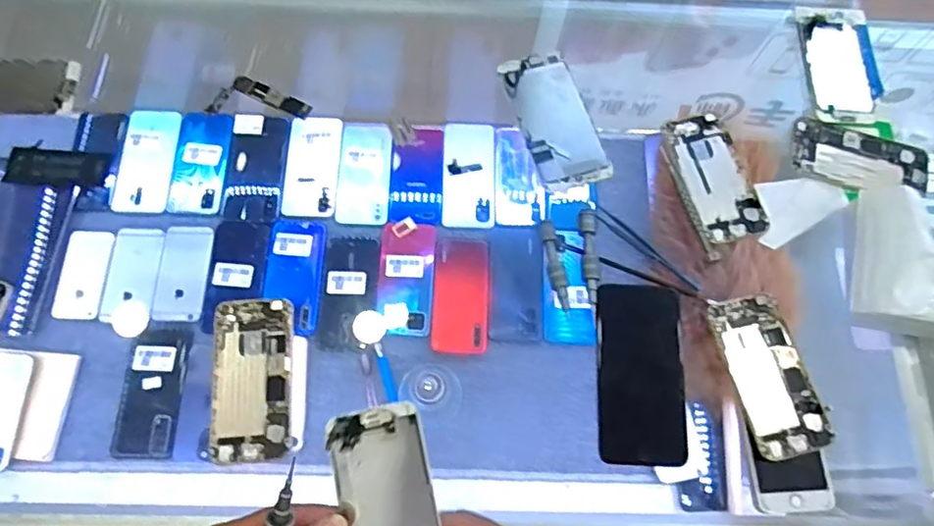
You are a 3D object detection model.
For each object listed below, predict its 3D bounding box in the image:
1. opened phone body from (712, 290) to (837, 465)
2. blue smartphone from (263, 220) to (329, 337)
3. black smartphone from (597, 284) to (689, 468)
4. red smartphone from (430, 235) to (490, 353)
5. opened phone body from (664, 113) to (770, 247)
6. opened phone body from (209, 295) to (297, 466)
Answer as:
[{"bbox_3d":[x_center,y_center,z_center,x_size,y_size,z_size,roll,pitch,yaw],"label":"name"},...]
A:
[{"bbox_3d":[0.261,0.095,0.527,0.064,0.015,0.137,-12,72,-6],"label":"opened phone body"},{"bbox_3d":[-0.235,0.016,0.832,0.079,0.011,0.158,4,71,-1],"label":"blue smartphone"},{"bbox_3d":[0.153,0.096,0.533,0.074,0.009,0.152,4,77,-1],"label":"black smartphone"},{"bbox_3d":[-0.005,0.042,0.833,0.074,0.004,0.160,4,71,-1],"label":"red smartphone"},{"bbox_3d":[0.241,-0.085,0.600,0.068,0.008,0.134,-13,72,-7],"label":"opened phone body"},{"bbox_3d":[-0.184,0.098,0.521,0.068,0.011,0.137,-5,71,-4],"label":"opened phone body"}]

